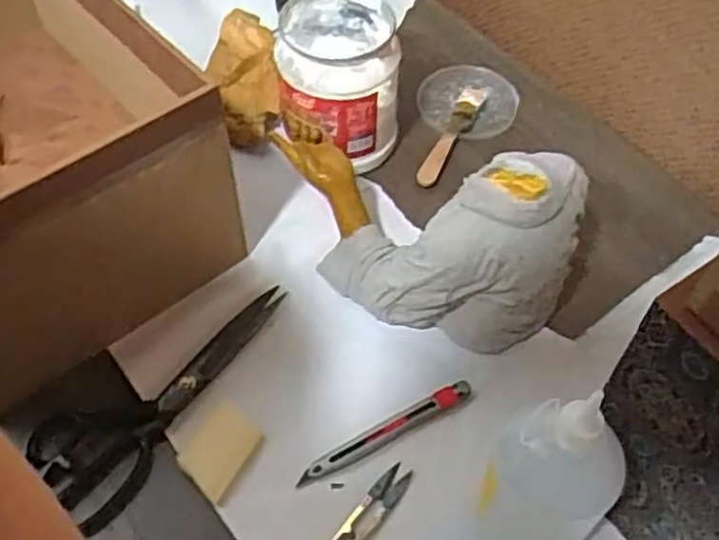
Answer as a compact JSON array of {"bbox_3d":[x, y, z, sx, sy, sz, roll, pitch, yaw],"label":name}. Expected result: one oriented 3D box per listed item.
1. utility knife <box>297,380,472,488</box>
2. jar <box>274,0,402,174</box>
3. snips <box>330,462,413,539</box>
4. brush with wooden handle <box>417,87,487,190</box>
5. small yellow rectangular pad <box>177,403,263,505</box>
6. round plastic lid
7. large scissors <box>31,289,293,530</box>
[{"bbox_3d":[0.021,0.122,0.581,0.149,0.004,0.014,-25,59,-17],"label":"utility knife"},{"bbox_3d":[-0.017,-0.174,0.691,0.100,0.124,0.107,4,55,2],"label":"jar"},{"bbox_3d":[0.002,0.186,0.561,0.022,0.007,0.102,34,61,21],"label":"snips"},{"bbox_3d":[0.094,-0.141,0.782,0.024,0.009,0.147,24,58,15],"label":"brush with wooden handle"},{"bbox_3d":[-0.108,0.138,0.585,0.046,0.010,0.064,27,59,17],"label":"small yellow rectangular pad"},{"bbox_3d":[0.116,-0.181,0.817,0.098,0.014,0.097,0,55,-1],"label":"round plastic lid"},{"bbox_3d":[-0.150,0.088,0.597,0.083,0.012,0.227,33,61,20],"label":"large scissors"}]

